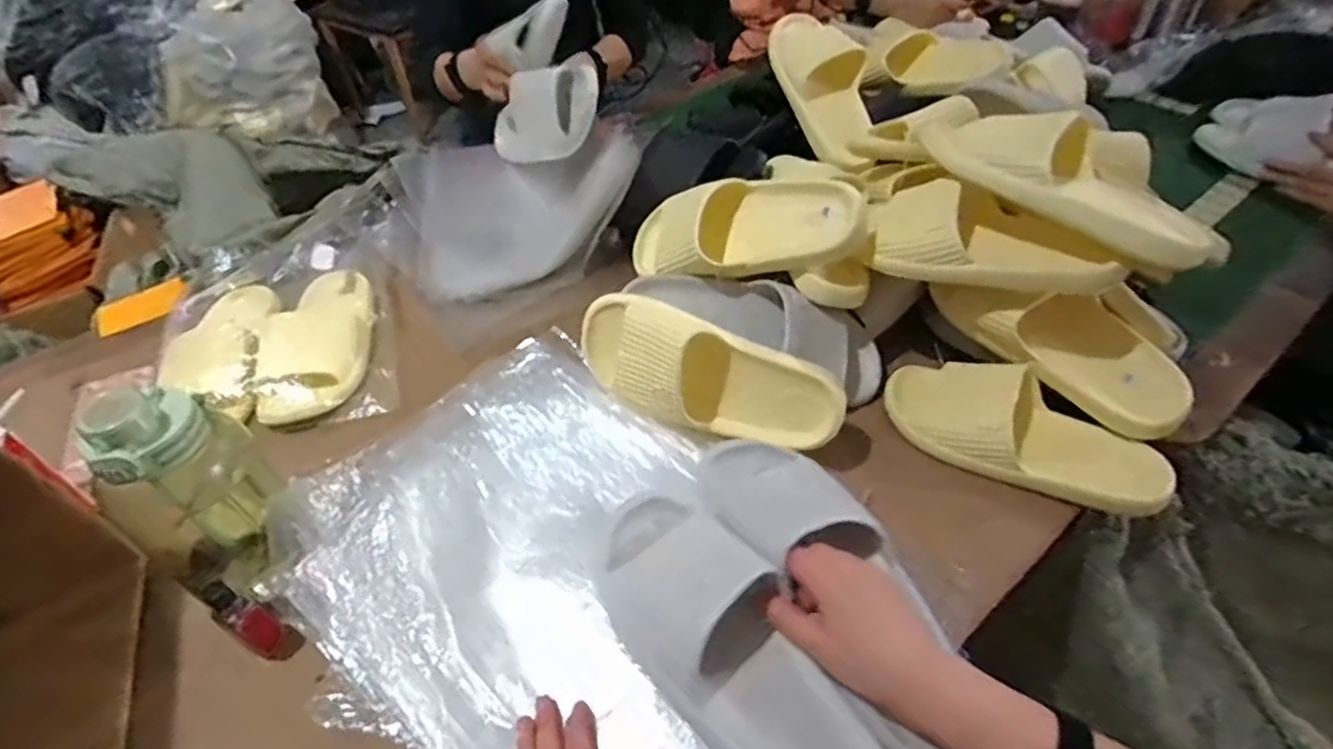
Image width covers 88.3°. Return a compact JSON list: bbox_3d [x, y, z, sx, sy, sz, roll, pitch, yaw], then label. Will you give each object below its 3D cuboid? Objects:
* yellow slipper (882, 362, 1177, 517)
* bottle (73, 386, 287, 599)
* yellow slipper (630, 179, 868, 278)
[{"bbox_3d":[0.339,0.052,0.656,0.249,0.065,0.098,20,51,23],"label":"yellow slipper"},{"bbox_3d":[-0.388,0.082,0.543,0.097,0.192,0.099,21,51,23],"label":"bottle"},{"bbox_3d":[0.070,-0.148,0.701,0.258,0.086,0.080,-4,44,23],"label":"yellow slipper"}]

